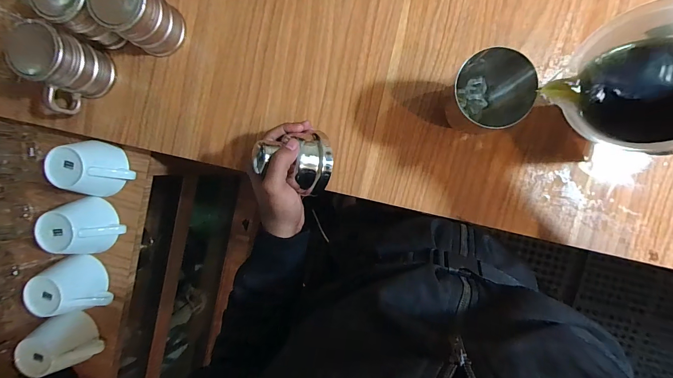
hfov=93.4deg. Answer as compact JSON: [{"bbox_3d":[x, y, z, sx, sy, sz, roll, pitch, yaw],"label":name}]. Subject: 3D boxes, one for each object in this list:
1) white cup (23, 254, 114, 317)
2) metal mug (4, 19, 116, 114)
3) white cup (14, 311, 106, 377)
[{"bbox_3d":[-0.404,0.149,0.482,0.071,0.066,0.084,-15,91,4],"label":"white cup"},{"bbox_3d":[-0.370,-0.155,0.422,0.070,0.100,0.100,18,94,3],"label":"metal mug"},{"bbox_3d":[-0.419,0.238,0.486,0.071,0.066,0.084,-36,90,5],"label":"white cup"}]

